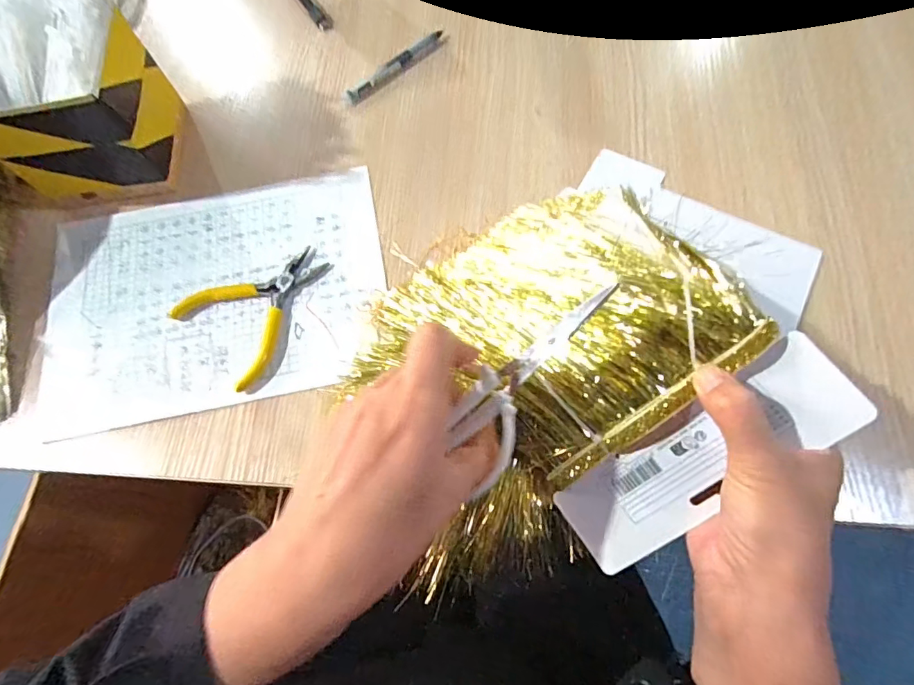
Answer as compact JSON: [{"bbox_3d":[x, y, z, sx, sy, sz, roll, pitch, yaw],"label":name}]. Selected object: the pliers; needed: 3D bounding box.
[{"bbox_3d":[-0.159,-0.033,0.370,0.085,0.007,0.116,26,72,12],"label":"pliers"}]

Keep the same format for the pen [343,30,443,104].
[{"bbox_3d":[-0.058,-0.256,0.452,0.117,0.008,0.013,-42,73,-13],"label":"pen"}]

